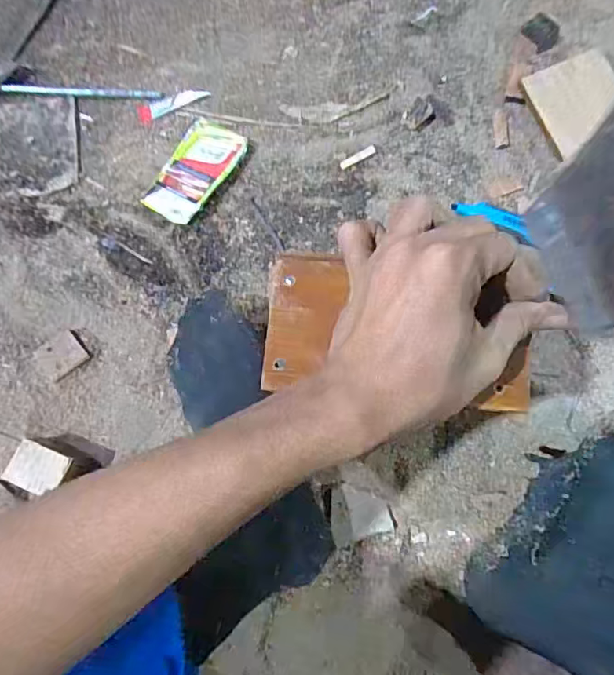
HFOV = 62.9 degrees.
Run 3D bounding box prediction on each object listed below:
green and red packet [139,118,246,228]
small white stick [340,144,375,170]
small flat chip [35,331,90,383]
[{"bbox_3d":[-0.109,-0.164,0.491,0.060,0.019,0.109,29,79,5],"label":"green and red packet"},{"bbox_3d":[0.051,-0.180,0.499,0.038,0.005,0.009,-29,80,-7],"label":"small white stick"},{"bbox_3d":[-0.225,0.016,0.459,0.041,0.012,0.036,-39,81,-8],"label":"small flat chip"}]

